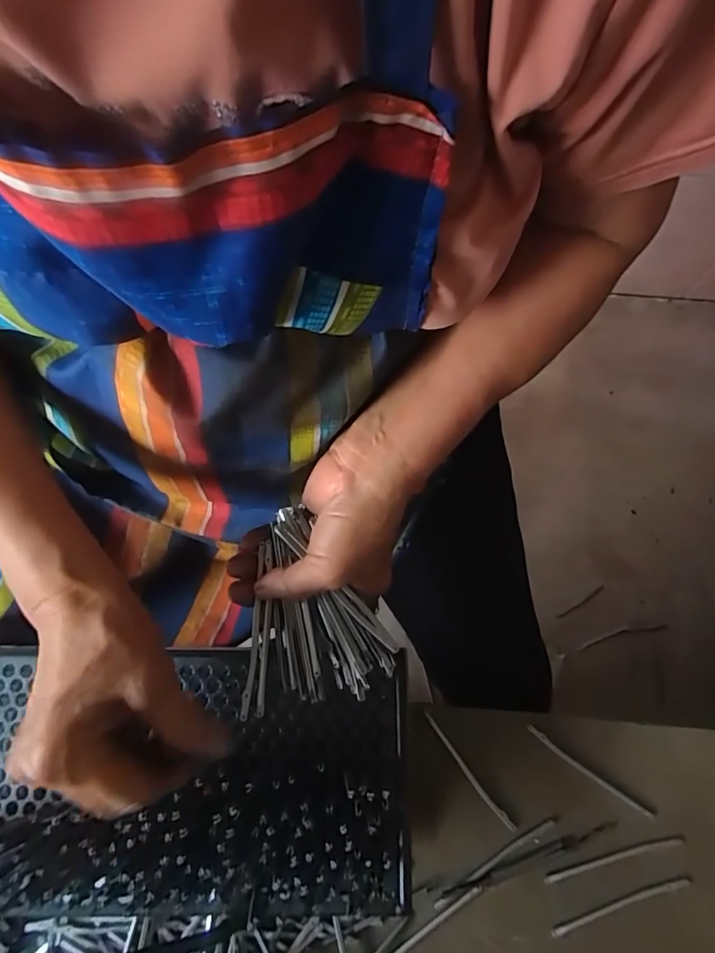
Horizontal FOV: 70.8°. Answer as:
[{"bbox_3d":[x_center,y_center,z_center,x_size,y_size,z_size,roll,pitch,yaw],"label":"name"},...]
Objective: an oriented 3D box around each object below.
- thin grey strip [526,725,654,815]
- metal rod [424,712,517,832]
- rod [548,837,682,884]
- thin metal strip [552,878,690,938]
[{"bbox_3d":[0.181,0.230,0.391,0.106,0.004,0.006,34,77,11],"label":"thin grey strip"},{"bbox_3d":[0.087,0.230,0.393,0.007,0.004,0.101,-38,76,-10],"label":"metal rod"},{"bbox_3d":[0.191,0.284,0.374,0.107,0.004,0.007,-15,74,-3],"label":"rod"},{"bbox_3d":[0.194,0.316,0.370,0.108,0.004,0.008,-18,74,-4],"label":"thin metal strip"}]

